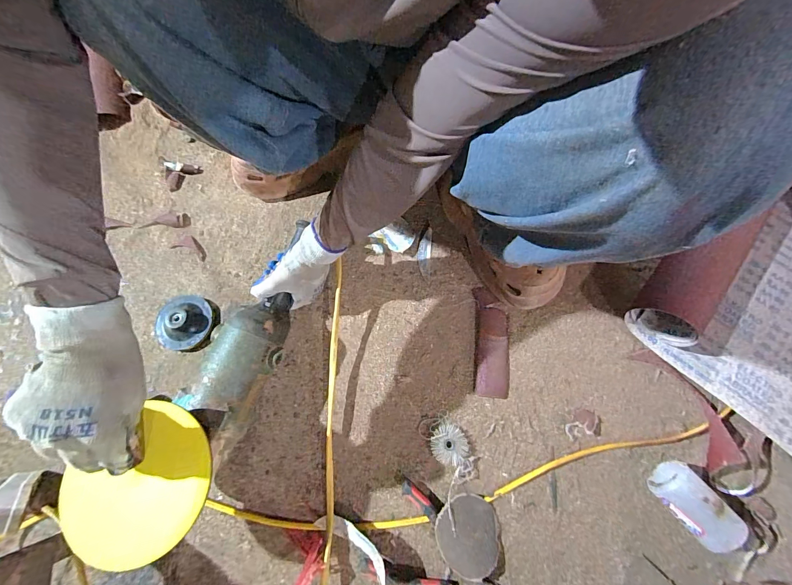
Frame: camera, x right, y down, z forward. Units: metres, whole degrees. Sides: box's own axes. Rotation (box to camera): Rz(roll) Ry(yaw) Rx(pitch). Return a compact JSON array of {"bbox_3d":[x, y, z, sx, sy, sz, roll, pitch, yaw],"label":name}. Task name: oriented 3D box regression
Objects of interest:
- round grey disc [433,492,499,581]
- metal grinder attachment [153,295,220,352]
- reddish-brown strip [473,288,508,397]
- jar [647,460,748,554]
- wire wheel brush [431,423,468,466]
[{"bbox_3d":[0.090,0.300,0.423,0.076,0.014,0.085,1,67,-11],"label":"round grey disc"},{"bbox_3d":[-0.327,0.043,0.524,0.092,0.033,0.085,19,72,8],"label":"metal grinder attachment"},{"bbox_3d":[0.141,0.072,0.506,0.048,0.005,0.157,3,74,1],"label":"reddish-brown strip"},{"bbox_3d":[0.358,0.255,0.413,0.052,0.052,0.097,-38,73,-11],"label":"jar"},{"bbox_3d":[0.071,0.205,0.460,0.049,0.011,0.047,-40,74,-12],"label":"wire wheel brush"}]

